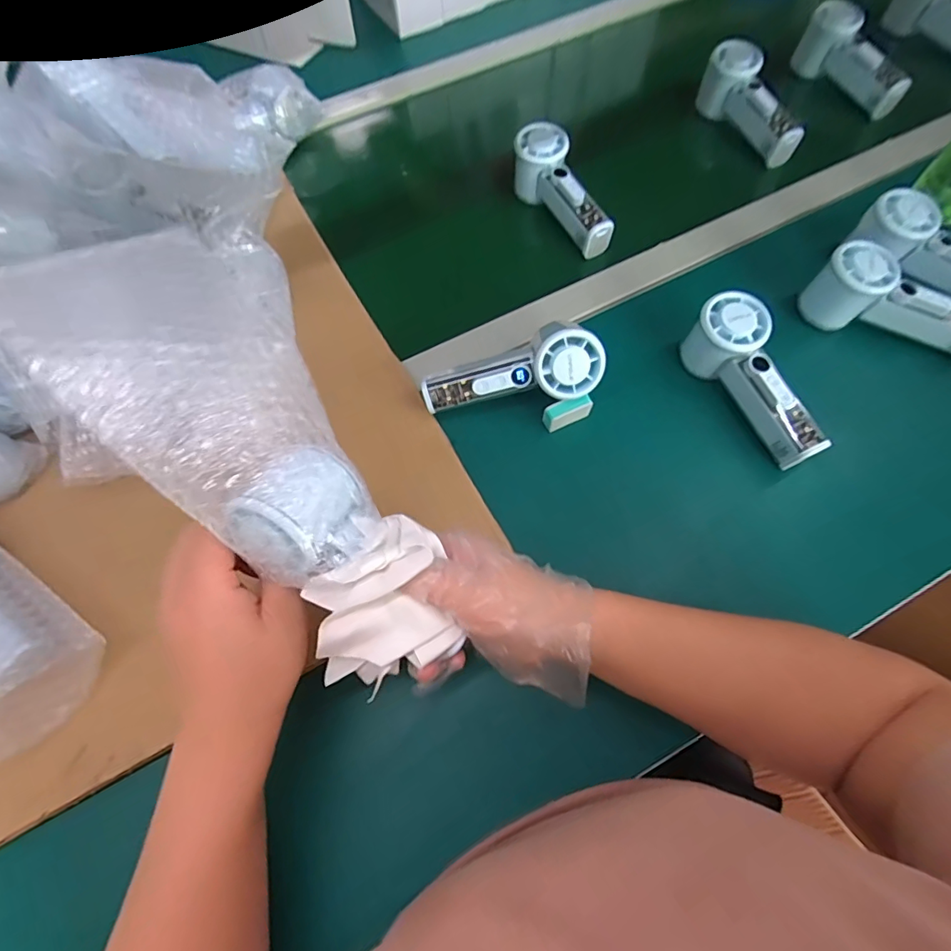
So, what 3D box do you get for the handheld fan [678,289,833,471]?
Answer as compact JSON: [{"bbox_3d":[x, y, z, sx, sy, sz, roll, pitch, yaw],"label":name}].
[{"bbox_3d":[0.240,-0.081,0.435,0.053,0.064,0.153,-26,81,-9],"label":"handheld fan"}]

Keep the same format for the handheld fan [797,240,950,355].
[{"bbox_3d":[0.389,-0.161,0.455,0.154,0.058,0.047,17,67,10],"label":"handheld fan"}]

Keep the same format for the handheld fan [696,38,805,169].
[{"bbox_3d":[0.322,-0.430,0.583,0.049,0.061,0.154,-20,66,-7],"label":"handheld fan"}]

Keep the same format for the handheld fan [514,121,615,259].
[{"bbox_3d":[0.091,-0.302,0.535,0.051,0.057,0.150,-20,66,-7],"label":"handheld fan"}]

